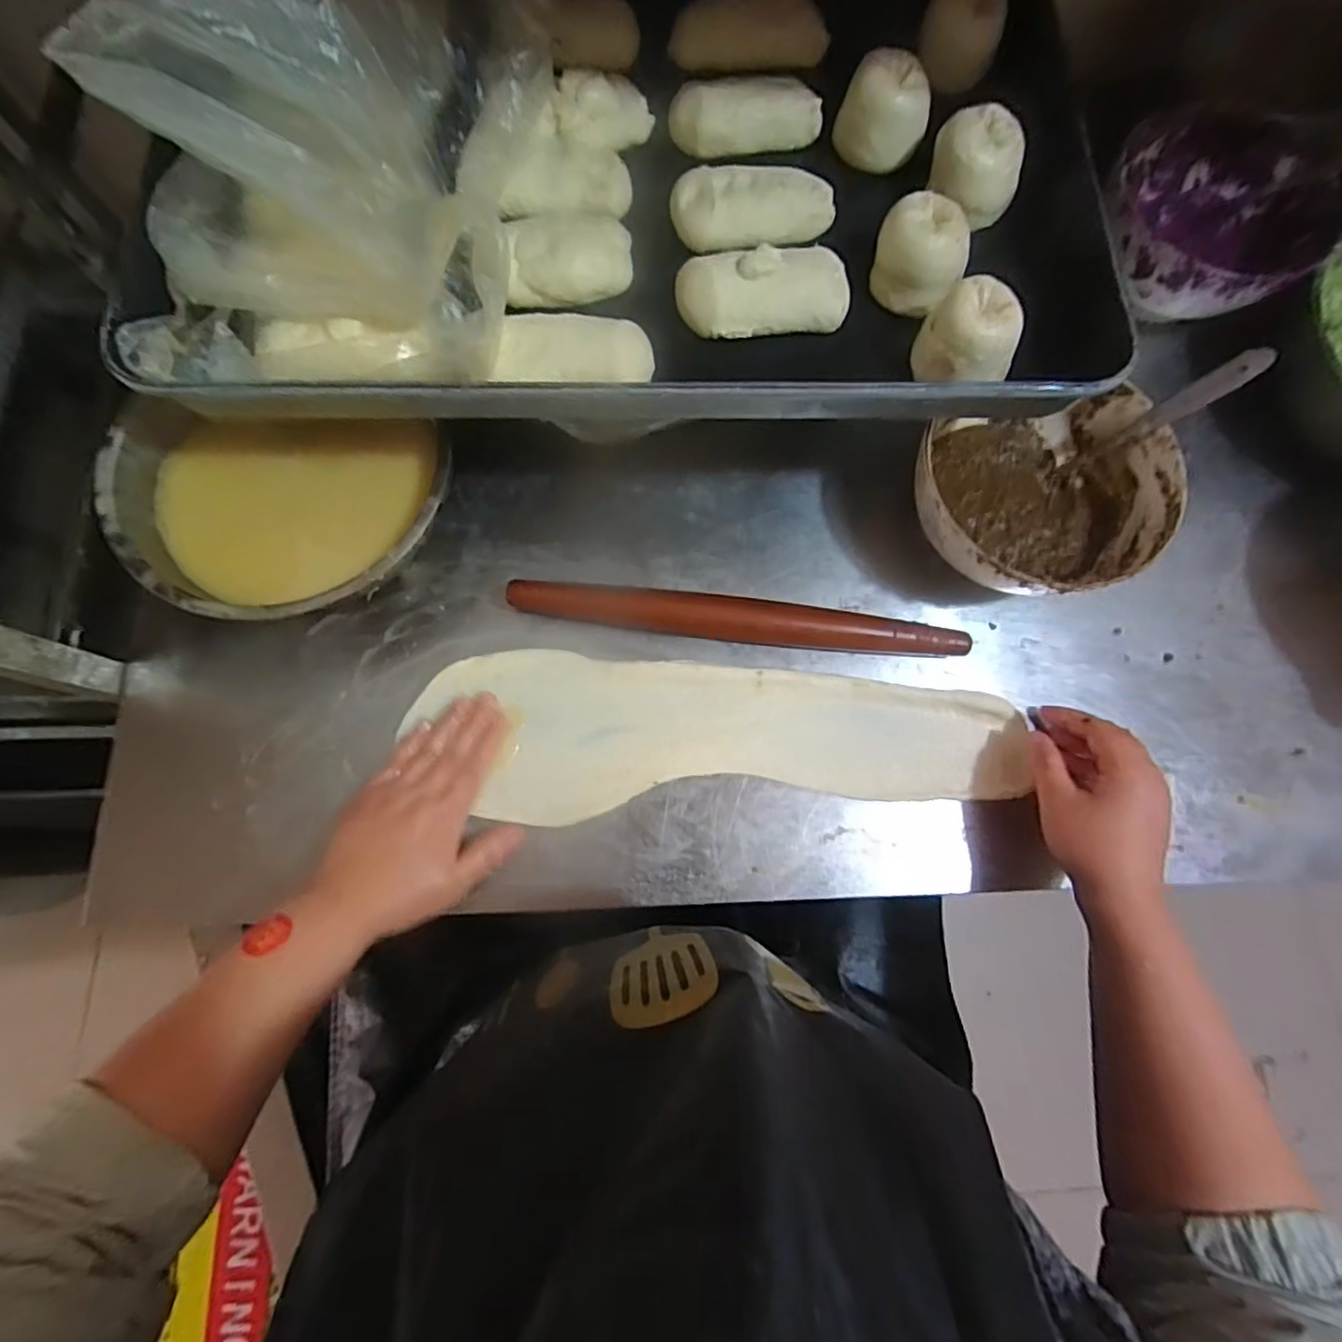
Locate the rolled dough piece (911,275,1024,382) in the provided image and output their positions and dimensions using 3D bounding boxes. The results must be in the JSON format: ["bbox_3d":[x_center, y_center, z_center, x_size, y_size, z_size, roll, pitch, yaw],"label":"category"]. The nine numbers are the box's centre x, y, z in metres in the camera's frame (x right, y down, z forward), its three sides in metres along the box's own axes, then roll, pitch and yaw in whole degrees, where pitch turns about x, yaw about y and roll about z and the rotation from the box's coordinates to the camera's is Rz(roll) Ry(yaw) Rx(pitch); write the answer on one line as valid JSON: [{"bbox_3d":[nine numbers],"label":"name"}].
[{"bbox_3d":[0.185,-0.204,0.381,0.057,0.044,0.045,33,77,7],"label":"rolled dough piece"}]

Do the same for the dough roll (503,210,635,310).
[{"bbox_3d":[-0.066,-0.268,0.401,0.080,0.027,0.049,-5,76,-3],"label":"dough roll"}]

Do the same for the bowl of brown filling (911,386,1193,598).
[{"bbox_3d":[0.264,-0.124,0.460,0.178,0.086,0.154,-5,76,-3],"label":"bowl of brown filling"}]

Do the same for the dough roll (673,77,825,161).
[{"bbox_3d":[0.056,-0.390,0.434,0.105,0.031,0.037,-8,76,-4],"label":"dough roll"}]

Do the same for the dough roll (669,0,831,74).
[{"bbox_3d":[0.059,-0.480,0.464,0.117,0.031,0.039,-5,76,-3],"label":"dough roll"}]

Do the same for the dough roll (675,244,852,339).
[{"bbox_3d":[0.061,-0.244,0.398,0.108,0.027,0.045,-4,76,-3],"label":"dough roll"}]

